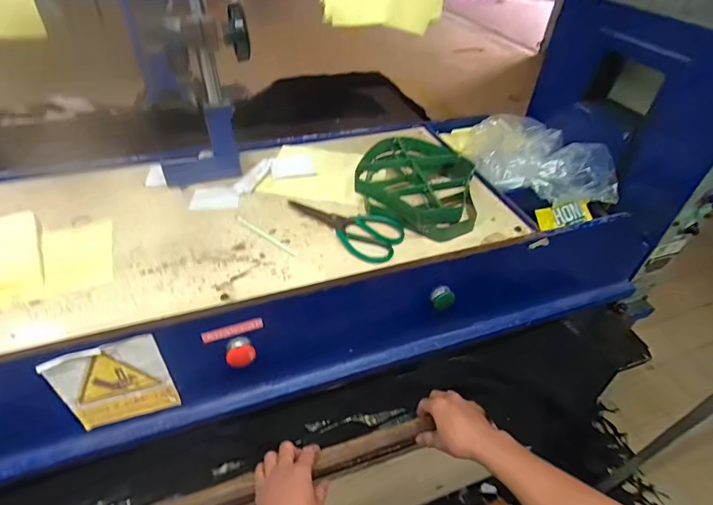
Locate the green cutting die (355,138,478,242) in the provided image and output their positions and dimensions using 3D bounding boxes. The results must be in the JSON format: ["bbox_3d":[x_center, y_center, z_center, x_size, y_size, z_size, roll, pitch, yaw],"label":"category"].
[{"bbox_3d":[0.104,-0.118,0.714,0.201,0.062,0.221,6,40,5],"label":"green cutting die"}]

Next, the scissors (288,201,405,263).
[{"bbox_3d":[-0.024,-0.050,0.678,0.206,0.017,0.095,23,44,24],"label":"scissors"}]

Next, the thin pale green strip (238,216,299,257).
[{"bbox_3d":[-0.147,-0.028,0.658,0.139,0.005,0.013,29,46,29],"label":"thin pale green strip"}]

